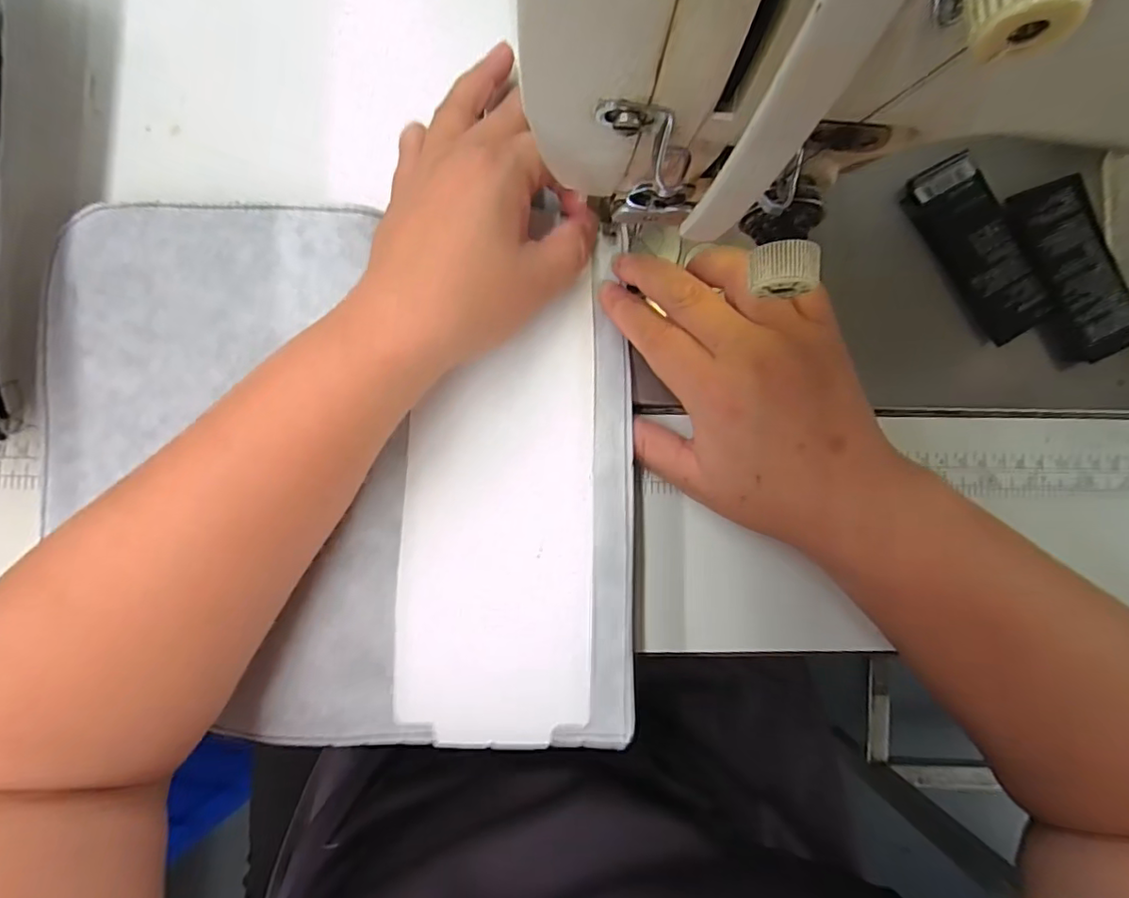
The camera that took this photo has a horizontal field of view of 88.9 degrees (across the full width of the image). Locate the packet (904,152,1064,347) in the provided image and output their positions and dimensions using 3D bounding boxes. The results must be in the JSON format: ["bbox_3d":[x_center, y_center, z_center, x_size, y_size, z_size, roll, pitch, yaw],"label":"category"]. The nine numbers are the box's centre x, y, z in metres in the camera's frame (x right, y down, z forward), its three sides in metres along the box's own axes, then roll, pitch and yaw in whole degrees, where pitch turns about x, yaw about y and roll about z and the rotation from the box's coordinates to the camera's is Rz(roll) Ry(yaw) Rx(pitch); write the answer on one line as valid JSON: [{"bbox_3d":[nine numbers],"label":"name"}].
[{"bbox_3d":[0.212,-0.102,0.293,0.038,0.013,0.093,-31,91,-2],"label":"packet"}]

